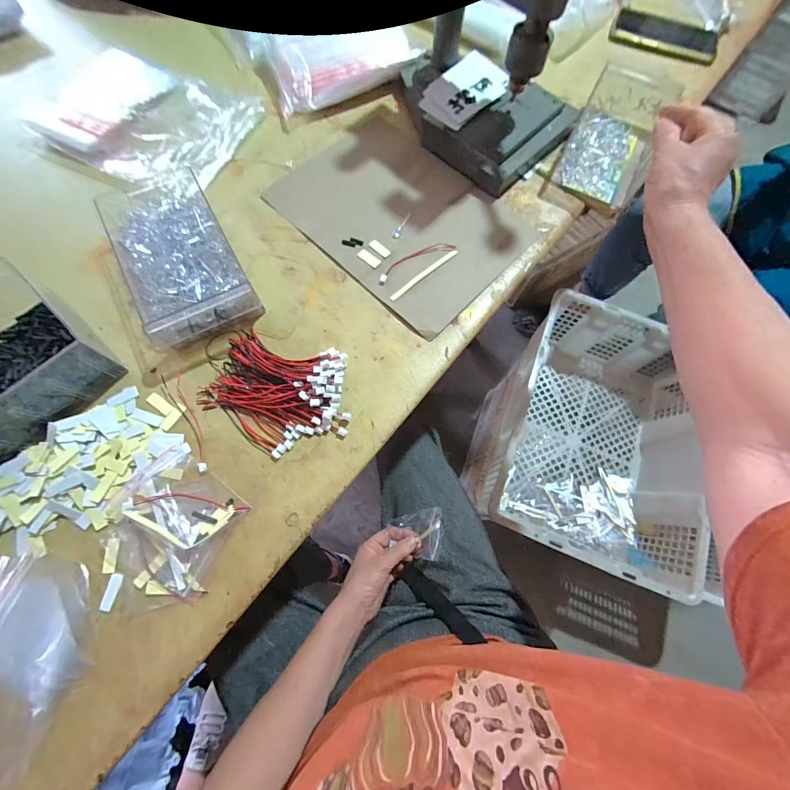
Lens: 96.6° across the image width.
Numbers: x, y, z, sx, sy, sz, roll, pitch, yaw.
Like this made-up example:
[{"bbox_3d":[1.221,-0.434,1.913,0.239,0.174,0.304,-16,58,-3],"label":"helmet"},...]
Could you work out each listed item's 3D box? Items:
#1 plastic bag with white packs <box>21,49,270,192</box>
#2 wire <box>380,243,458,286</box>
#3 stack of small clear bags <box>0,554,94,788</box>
[{"bbox_3d":[-0.315,-0.350,0.447,0.245,0.023,0.181,22,73,4],"label":"plastic bag with white packs"},{"bbox_3d":[0.023,-0.157,0.406,0.100,0.004,0.021,-28,76,-11],"label":"wire"},{"bbox_3d":[-0.298,0.208,0.278,0.102,0.006,0.141,11,72,1],"label":"stack of small clear bags"}]

